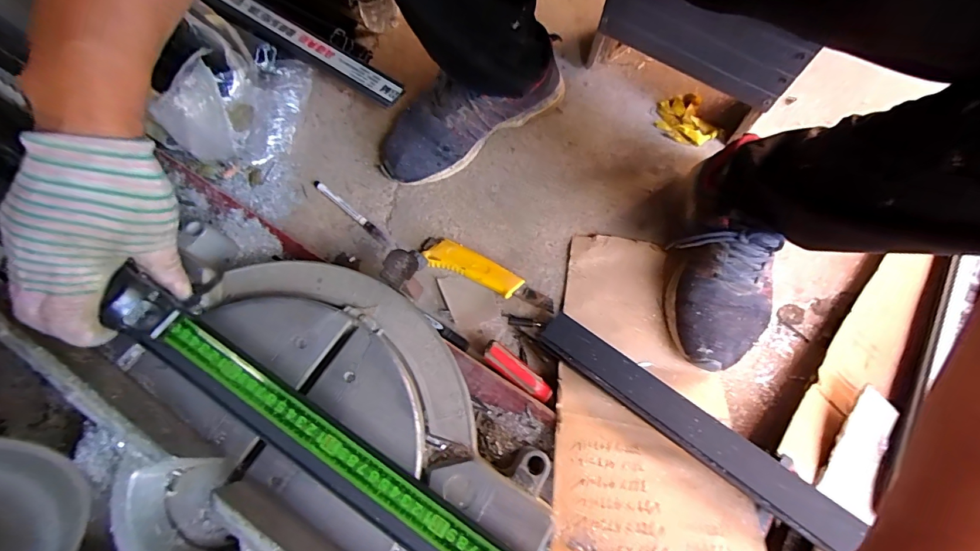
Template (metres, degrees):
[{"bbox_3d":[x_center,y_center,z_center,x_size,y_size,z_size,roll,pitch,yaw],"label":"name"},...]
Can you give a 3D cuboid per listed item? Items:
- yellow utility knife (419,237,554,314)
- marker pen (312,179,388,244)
[{"bbox_3d":[-0.005,-0.003,0.526,0.180,0.018,0.038,25,68,10],"label":"yellow utility knife"},{"bbox_3d":[-0.185,-0.085,0.560,0.133,0.010,0.012,38,71,15],"label":"marker pen"}]

